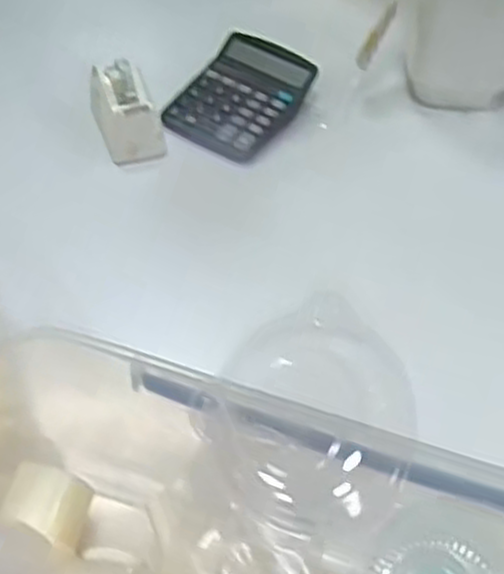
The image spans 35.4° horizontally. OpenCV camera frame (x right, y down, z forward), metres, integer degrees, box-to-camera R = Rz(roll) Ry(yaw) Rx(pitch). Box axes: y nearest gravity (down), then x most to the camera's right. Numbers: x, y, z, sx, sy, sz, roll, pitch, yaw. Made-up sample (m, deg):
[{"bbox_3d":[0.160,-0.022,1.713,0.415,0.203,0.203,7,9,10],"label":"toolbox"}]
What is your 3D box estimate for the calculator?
[{"bbox_3d":[-0.012,-0.206,0.854,0.119,0.041,0.161,30,54,20],"label":"calculator"}]

